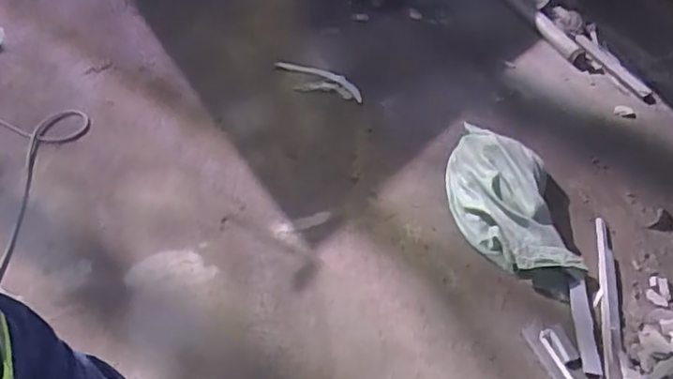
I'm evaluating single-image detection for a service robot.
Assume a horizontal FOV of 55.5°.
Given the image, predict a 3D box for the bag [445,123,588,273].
[{"bbox_3d":[0.493,0.027,1.861,0.306,0.114,0.570,-3,49,-6],"label":"bag"}]

